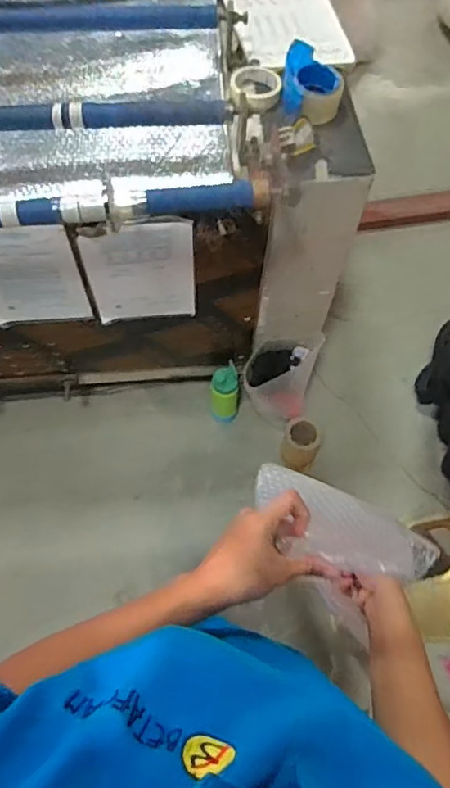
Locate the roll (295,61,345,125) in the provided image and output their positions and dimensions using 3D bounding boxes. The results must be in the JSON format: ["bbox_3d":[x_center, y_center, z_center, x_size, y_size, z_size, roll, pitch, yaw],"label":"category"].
[{"bbox_3d":[0.167,-0.541,0.919,0.085,0.054,0.086,1,64,-2],"label":"roll"}]

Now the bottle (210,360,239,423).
[{"bbox_3d":[-0.002,-0.001,1.401,0.083,0.202,0.087,7,64,1],"label":"bottle"}]

